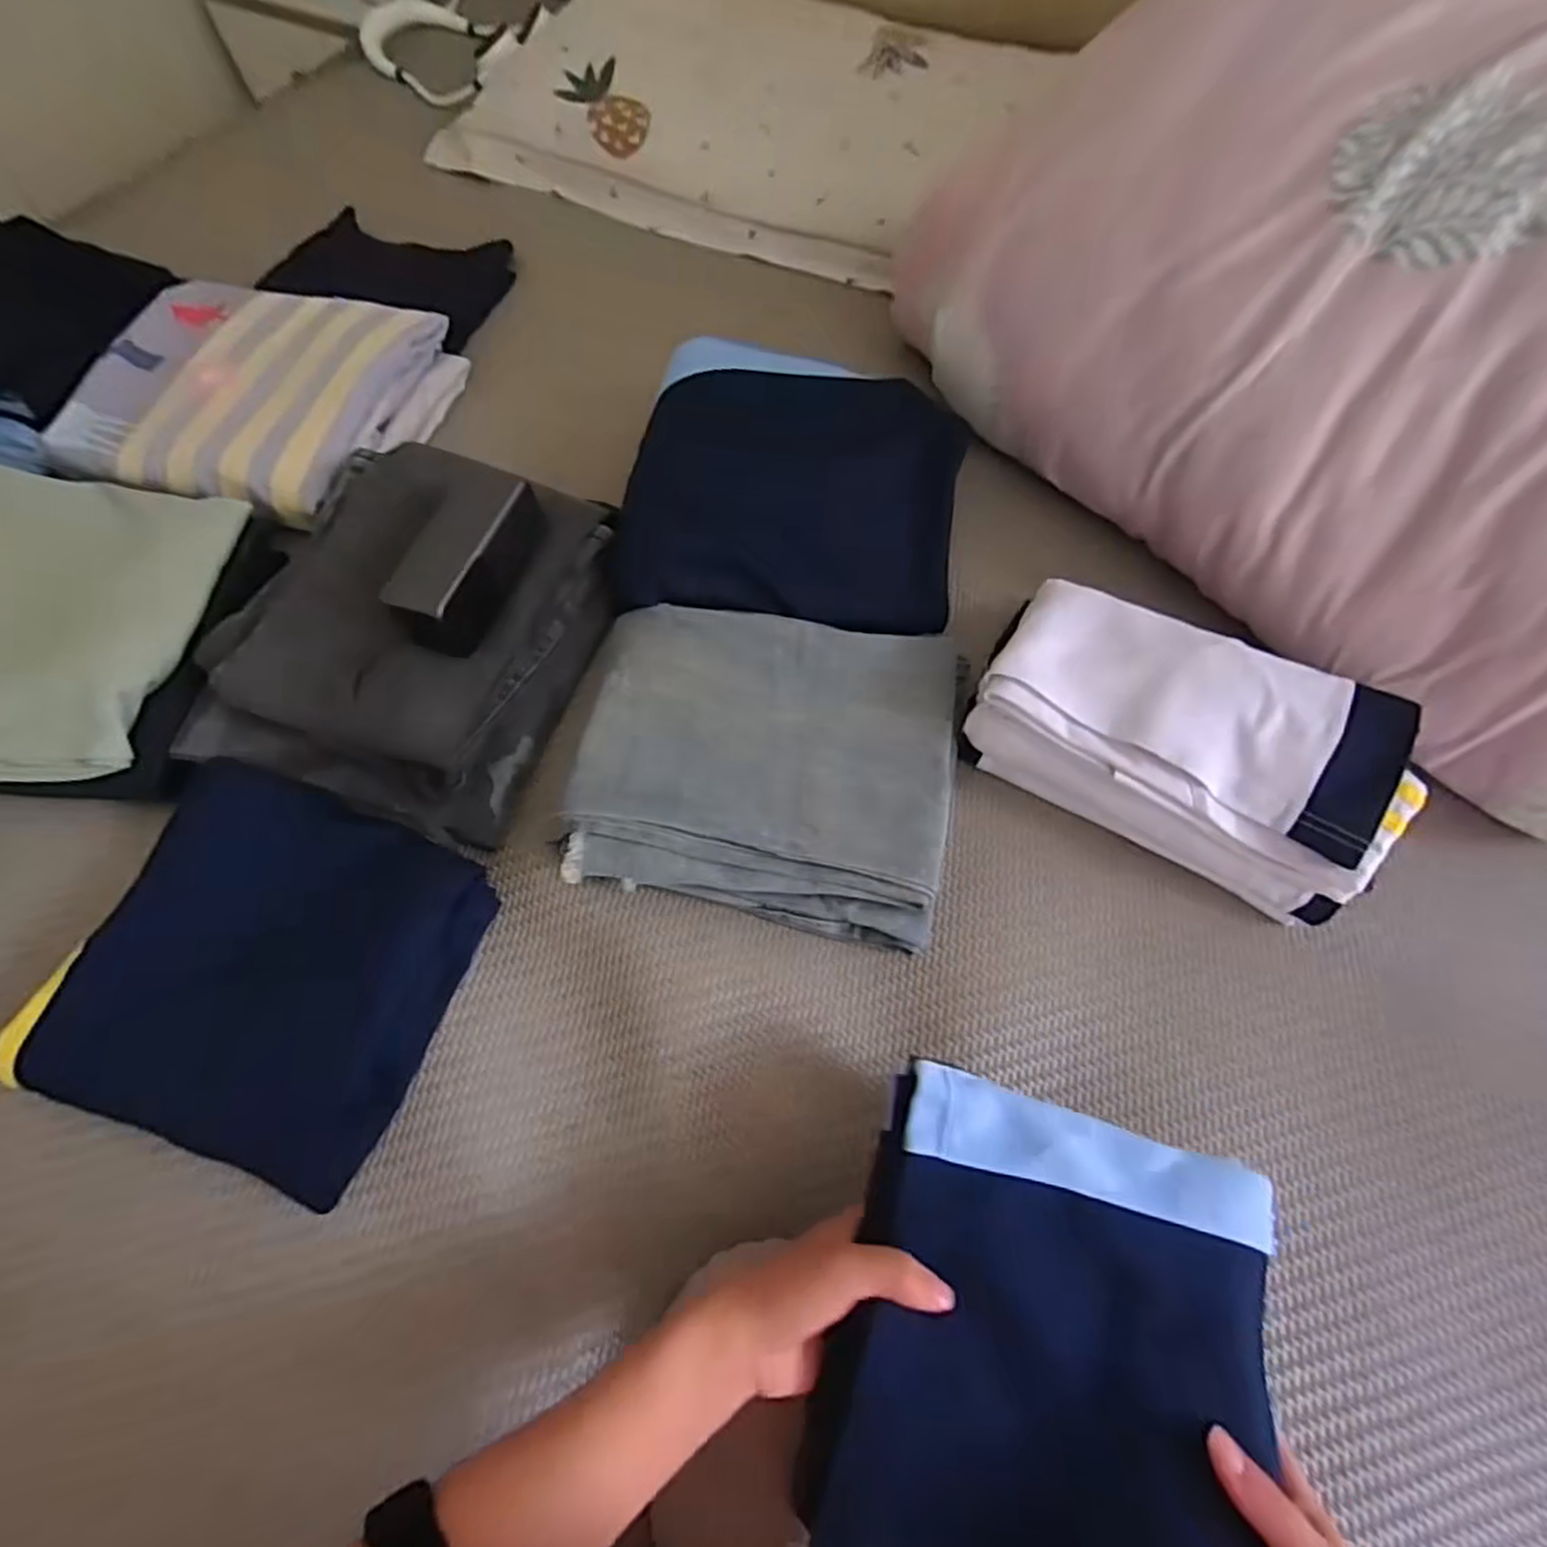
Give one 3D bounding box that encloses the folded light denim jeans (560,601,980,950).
[{"bbox_3d":[0.000,-0.008,0.526,0.253,0.050,0.217,8,65,4],"label":"folded light denim jeans"}]

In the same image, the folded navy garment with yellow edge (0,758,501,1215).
[{"bbox_3d":[-0.314,0.120,0.469,0.222,0.047,0.214,17,66,9],"label":"folded navy garment with yellow edge"}]

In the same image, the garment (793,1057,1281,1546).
[{"bbox_3d":[0.124,0.271,0.338,0.188,0.049,0.234,16,66,8],"label":"garment"}]

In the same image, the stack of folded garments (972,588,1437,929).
[{"bbox_3d":[0.269,-0.024,0.509,0.251,0.091,0.132,27,68,13],"label":"stack of folded garments"}]

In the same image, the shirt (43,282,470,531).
[{"bbox_3d":[-0.477,-0.354,0.682,0.285,0.053,0.241,16,66,8],"label":"shirt"}]

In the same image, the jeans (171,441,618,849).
[{"bbox_3d":[-0.270,-0.114,0.554,0.248,0.066,0.281,16,66,8],"label":"jeans"}]

